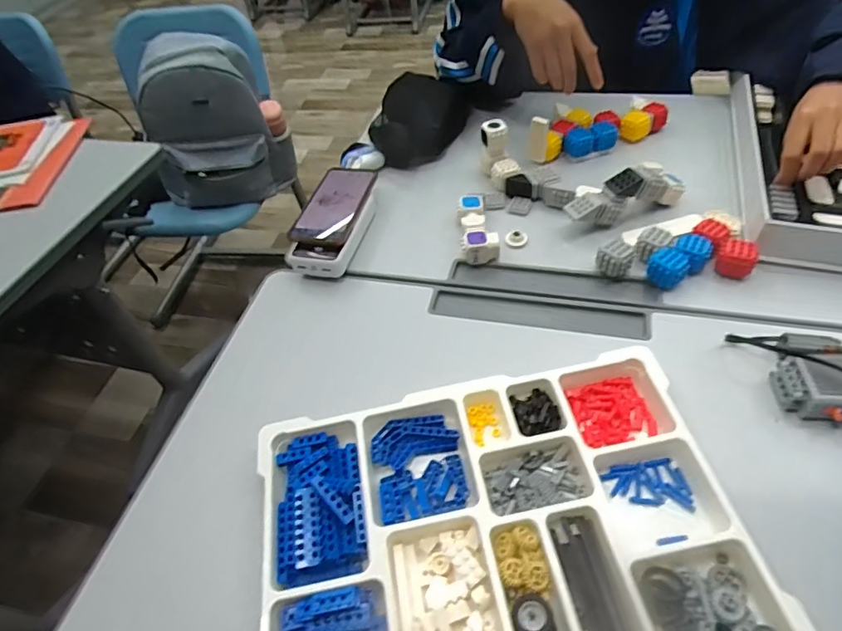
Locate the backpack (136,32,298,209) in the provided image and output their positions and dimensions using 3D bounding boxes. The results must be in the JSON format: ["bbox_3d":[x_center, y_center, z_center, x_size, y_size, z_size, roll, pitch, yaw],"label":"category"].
[{"bbox_3d":[-0.482,-0.435,1.170,0.308,0.380,0.177,-25,51,-13],"label":"backpack"}]

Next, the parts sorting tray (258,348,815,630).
[{"bbox_3d":[0.058,0.168,0.400,0.370,0.032,0.256,-9,49,-4],"label":"parts sorting tray"}]

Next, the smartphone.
[{"bbox_3d":[-0.115,-0.150,0.670,0.077,0.011,0.155,11,51,9],"label":"smartphone"}]

